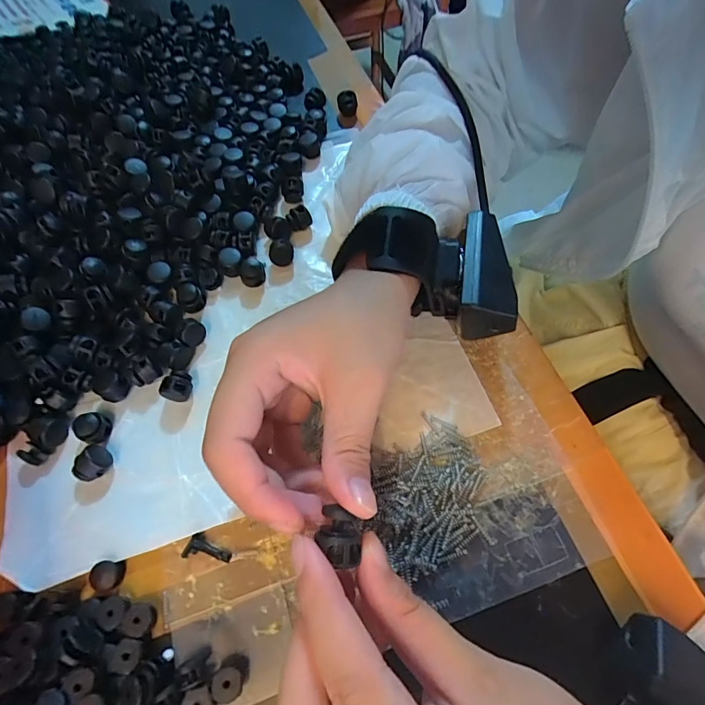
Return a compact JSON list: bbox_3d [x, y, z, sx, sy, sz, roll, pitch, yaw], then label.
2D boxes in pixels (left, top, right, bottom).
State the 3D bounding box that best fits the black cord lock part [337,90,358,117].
[{"bbox_3d":[-0.004,-0.216,0.360,0.017,0.018,0.012,2,63,-1],"label":"black cord lock part"}]

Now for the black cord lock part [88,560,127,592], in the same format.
[{"bbox_3d":[-0.122,0.110,0.205,0.015,0.004,0.013,3,63,0],"label":"black cord lock part"}]

